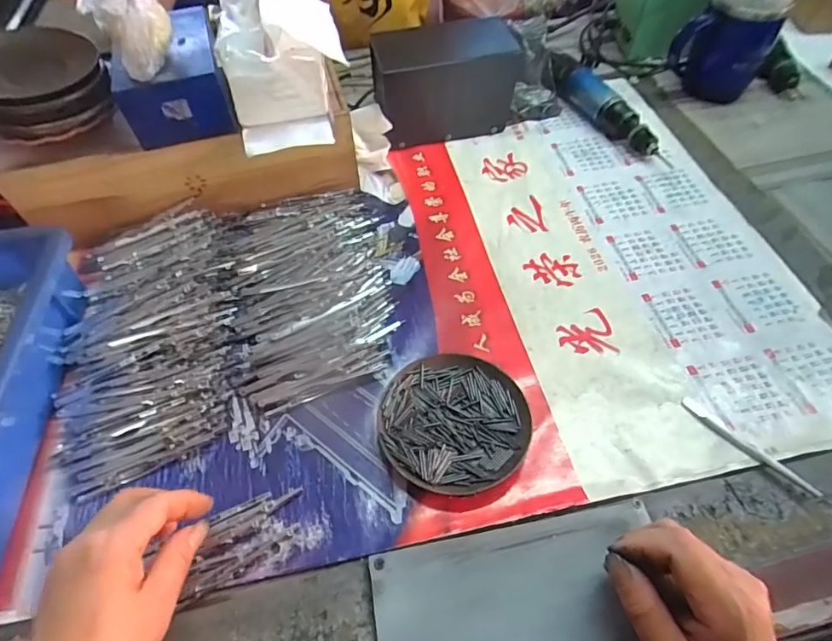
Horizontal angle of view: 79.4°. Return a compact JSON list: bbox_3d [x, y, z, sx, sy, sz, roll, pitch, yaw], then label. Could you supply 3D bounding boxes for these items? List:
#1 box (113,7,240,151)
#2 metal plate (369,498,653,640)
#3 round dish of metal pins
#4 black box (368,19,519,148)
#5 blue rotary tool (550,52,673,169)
[{"bbox_3d":[-0.231,-0.239,0.489,0.091,0.066,0.126,-14,55,-8],"label":"box"},{"bbox_3d":[0.067,0.180,0.321,0.185,0.013,0.093,-11,51,-4],"label":"metal plate"},{"bbox_3d":[0.030,0.079,0.396,0.114,0.016,0.112,-2,53,2],"label":"round dish of metal pins"},{"bbox_3d":[0.035,-0.282,0.602,0.164,0.113,0.066,-13,53,-6],"label":"black box"},{"bbox_3d":[0.235,-0.263,0.619,0.044,0.046,0.202,-24,55,-14],"label":"blue rotary tool"}]

